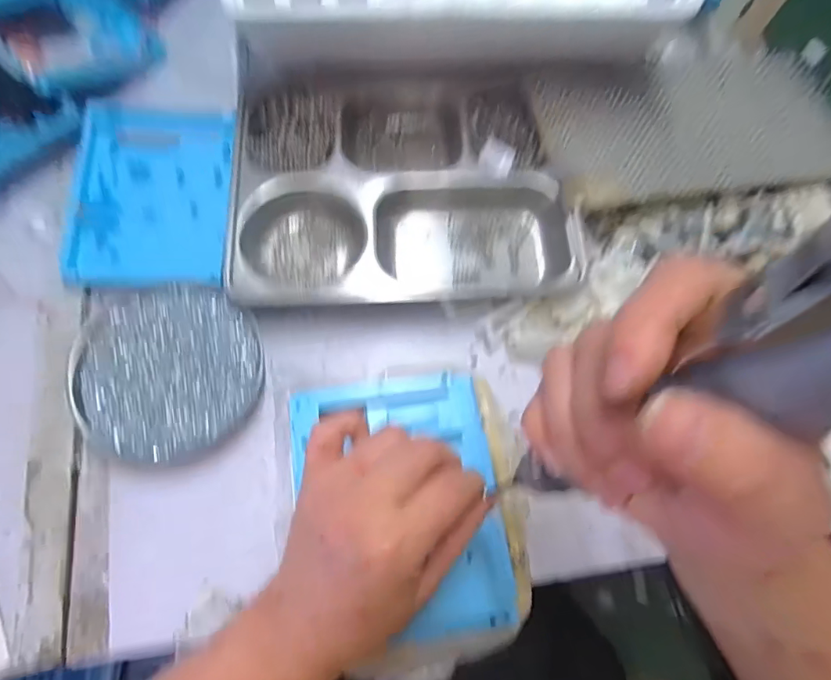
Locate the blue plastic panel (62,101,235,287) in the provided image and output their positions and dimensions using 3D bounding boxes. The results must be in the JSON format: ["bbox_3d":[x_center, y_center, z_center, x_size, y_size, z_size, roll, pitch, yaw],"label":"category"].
[{"bbox_3d":[-0.218,-0.124,0.421,0.131,0.018,0.163,1,73,-2],"label":"blue plastic panel"}]

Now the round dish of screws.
[{"bbox_3d":[-0.188,0.023,0.381,0.136,0.014,0.132,1,73,-2],"label":"round dish of screws"}]

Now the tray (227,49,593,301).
[{"bbox_3d":[-0.011,-0.140,0.428,0.272,0.031,0.211,-2,73,-3],"label":"tray"}]

